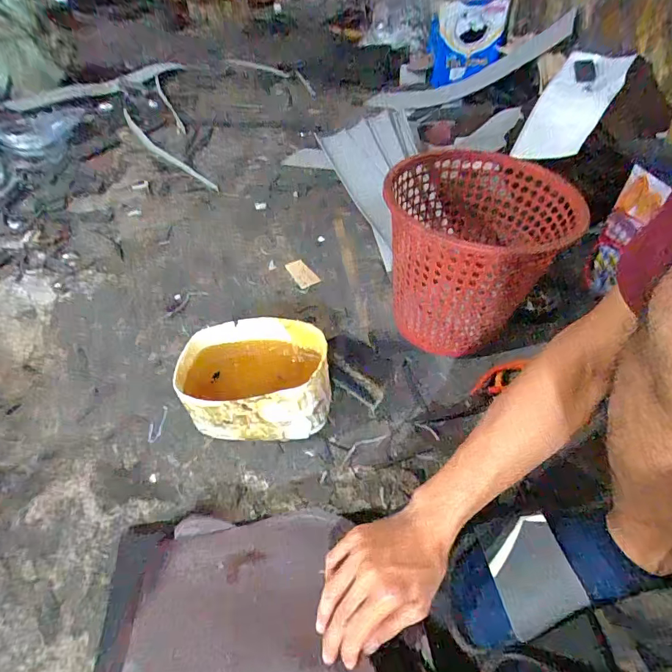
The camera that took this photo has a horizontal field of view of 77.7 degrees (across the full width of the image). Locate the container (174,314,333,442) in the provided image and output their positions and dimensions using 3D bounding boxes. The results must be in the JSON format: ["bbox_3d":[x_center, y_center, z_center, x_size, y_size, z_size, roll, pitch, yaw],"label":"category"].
[{"bbox_3d":[-0.108,0.070,0.585,0.193,0.136,0.132,-5,47,-1],"label":"container"}]

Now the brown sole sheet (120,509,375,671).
[{"bbox_3d":[-0.091,0.298,0.407,0.235,0.025,0.231,-5,53,5],"label":"brown sole sheet"}]

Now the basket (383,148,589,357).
[{"bbox_3d":[0.189,-0.118,0.658,0.241,0.247,0.212,-23,50,-17],"label":"basket"}]

